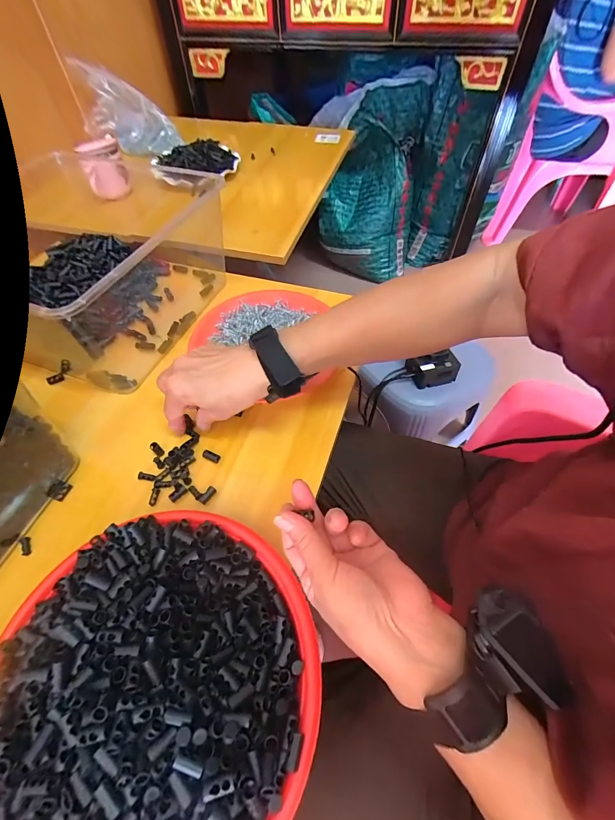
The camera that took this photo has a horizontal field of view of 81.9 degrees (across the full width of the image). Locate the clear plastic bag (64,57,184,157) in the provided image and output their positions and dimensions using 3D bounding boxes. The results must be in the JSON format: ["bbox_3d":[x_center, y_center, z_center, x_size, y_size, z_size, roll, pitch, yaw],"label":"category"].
[{"bbox_3d":[-0.409,-0.677,0.796,0.205,0.157,0.041,-1,55,4],"label":"clear plastic bag"}]

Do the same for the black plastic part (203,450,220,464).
[{"bbox_3d":[-0.103,0.049,0.379,0.020,0.005,0.009,23,60,19],"label":"black plastic part"}]

